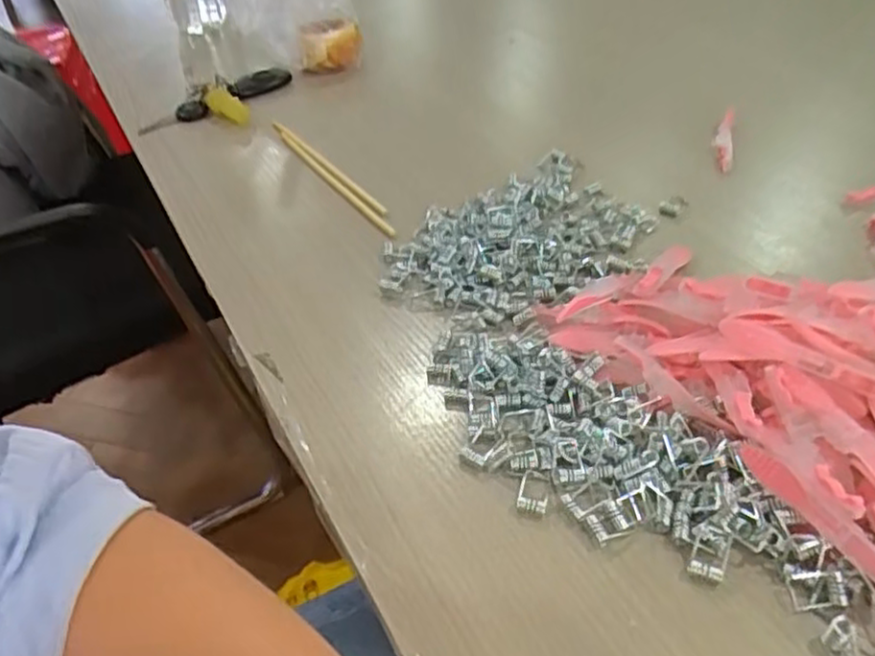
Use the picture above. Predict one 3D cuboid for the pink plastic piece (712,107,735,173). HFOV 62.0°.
[{"bbox_3d":[0.217,-0.143,0.552,0.014,0.015,0.056,8,63,15],"label":"pink plastic piece"}]

